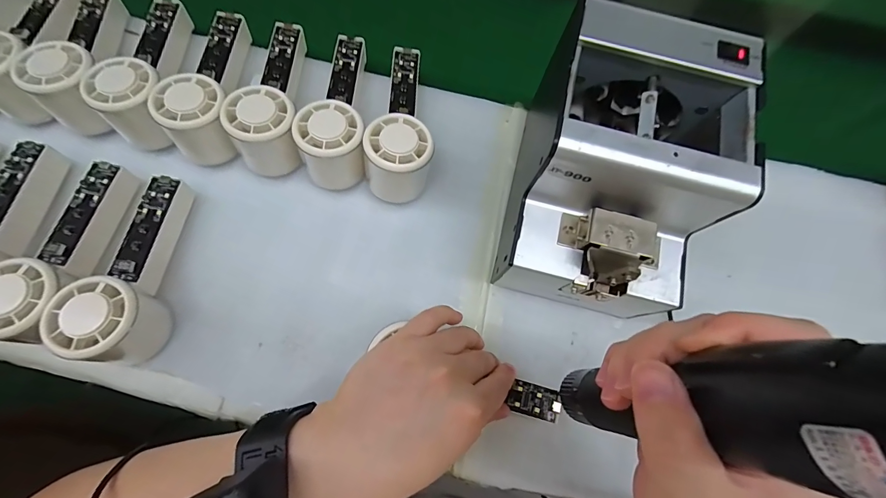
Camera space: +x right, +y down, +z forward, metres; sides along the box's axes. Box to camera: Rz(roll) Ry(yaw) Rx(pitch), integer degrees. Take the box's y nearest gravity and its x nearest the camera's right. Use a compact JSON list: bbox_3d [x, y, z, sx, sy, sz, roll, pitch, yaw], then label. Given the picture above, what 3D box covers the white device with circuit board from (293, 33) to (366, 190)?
[{"bbox_3d":[-0.099,-0.133,0.349,0.056,0.056,0.155,-4,74,-3],"label":"white device with circuit board"}]

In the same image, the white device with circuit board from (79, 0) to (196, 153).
[{"bbox_3d":[-0.271,-0.169,0.348,0.054,0.056,0.154,-8,75,-4],"label":"white device with circuit board"}]

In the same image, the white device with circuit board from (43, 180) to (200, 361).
[{"bbox_3d":[-0.245,0.011,0.299,0.053,0.059,0.146,-1,74,-3],"label":"white device with circuit board"}]

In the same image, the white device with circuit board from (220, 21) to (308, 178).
[{"bbox_3d":[-0.156,-0.146,0.346,0.053,0.058,0.145,-7,75,-4],"label":"white device with circuit board"}]

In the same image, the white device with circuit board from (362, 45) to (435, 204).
[{"bbox_3d":[-0.041,-0.119,0.350,0.055,0.069,0.153,-3,74,-3],"label":"white device with circuit board"}]

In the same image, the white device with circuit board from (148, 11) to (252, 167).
[{"bbox_3d":[-0.214,-0.156,0.348,0.059,0.057,0.147,-8,75,-4],"label":"white device with circuit board"}]

